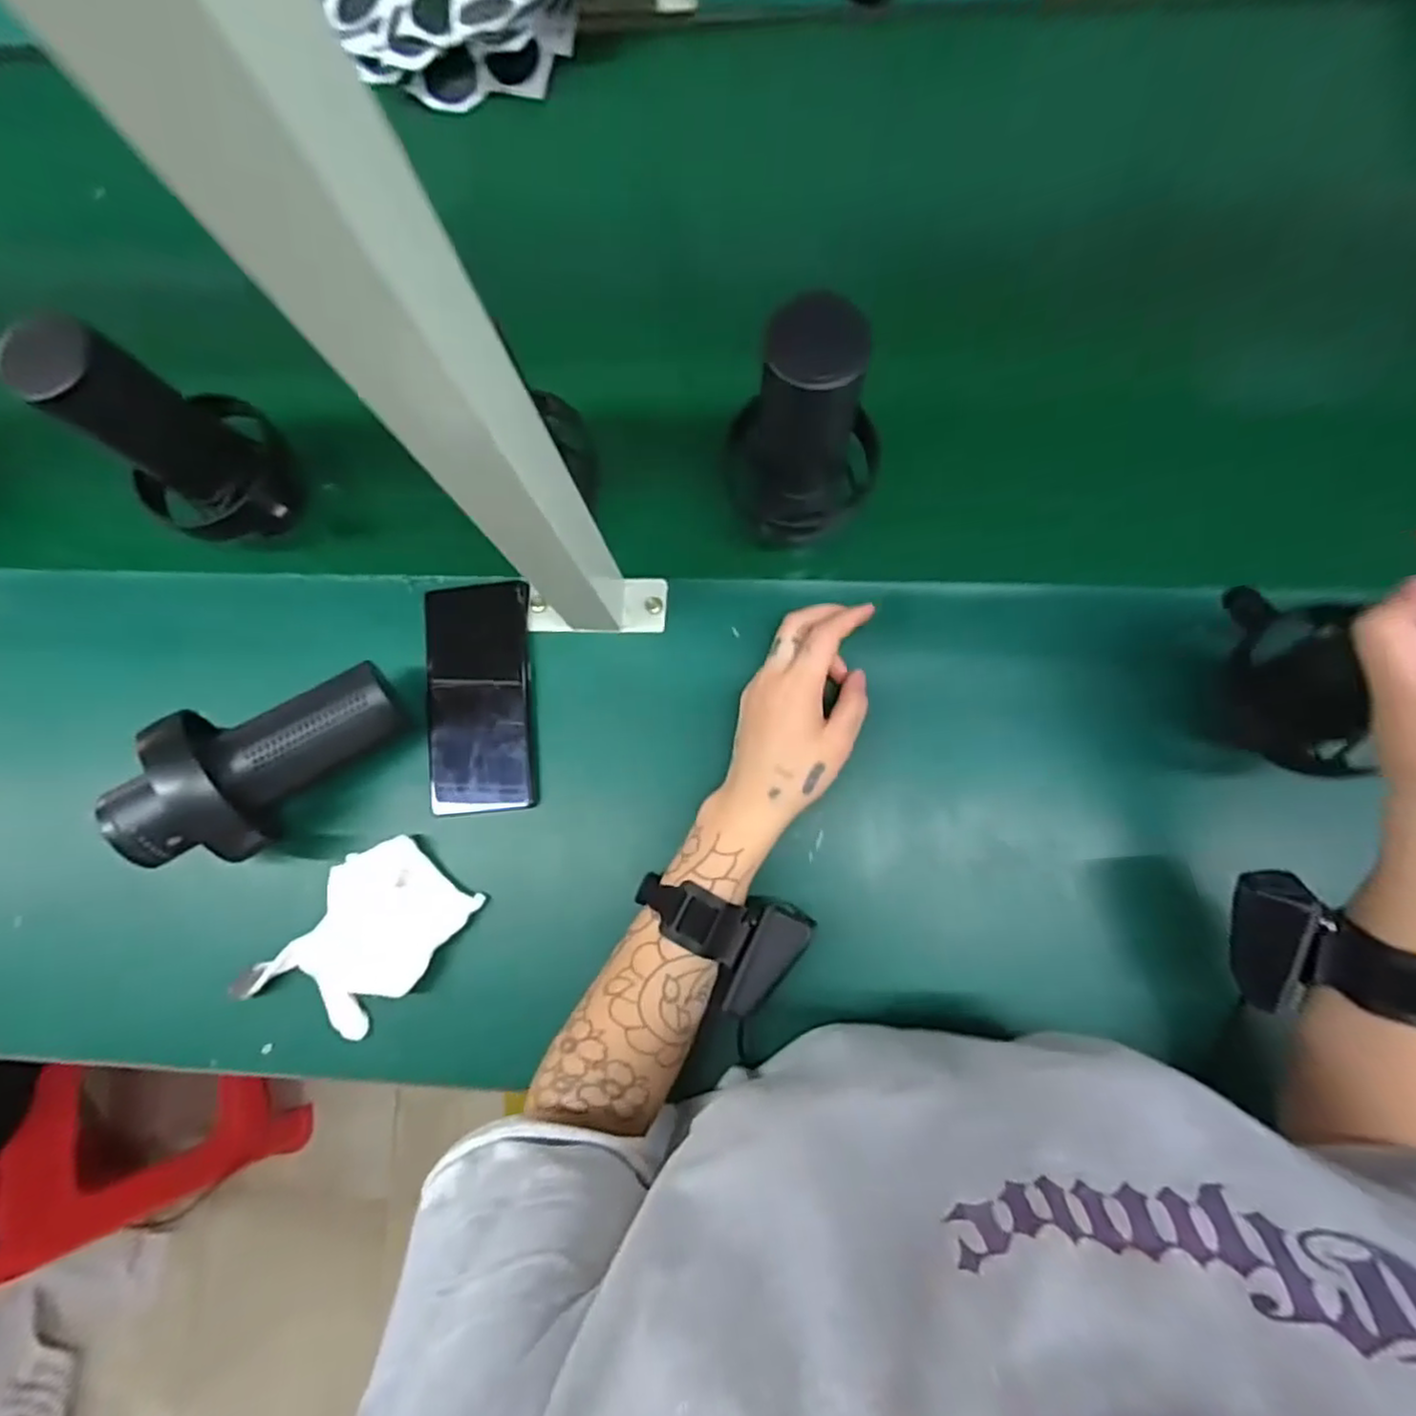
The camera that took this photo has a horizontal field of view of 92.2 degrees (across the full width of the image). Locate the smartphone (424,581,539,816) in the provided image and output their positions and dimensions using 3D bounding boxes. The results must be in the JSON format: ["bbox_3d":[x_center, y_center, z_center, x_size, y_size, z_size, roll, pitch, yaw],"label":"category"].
[{"bbox_3d":[-0.163,-0.008,0.484,0.075,0.007,0.160,-5,82,3],"label":"smartphone"}]

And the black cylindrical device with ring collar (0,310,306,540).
[{"bbox_3d":[-0.332,-0.163,0.431,0.098,0.174,0.093,-1,80,3],"label":"black cylindrical device with ring collar"}]

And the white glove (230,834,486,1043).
[{"bbox_3d":[-0.234,0.159,0.456,0.093,0.016,0.140,39,84,9],"label":"white glove"}]

